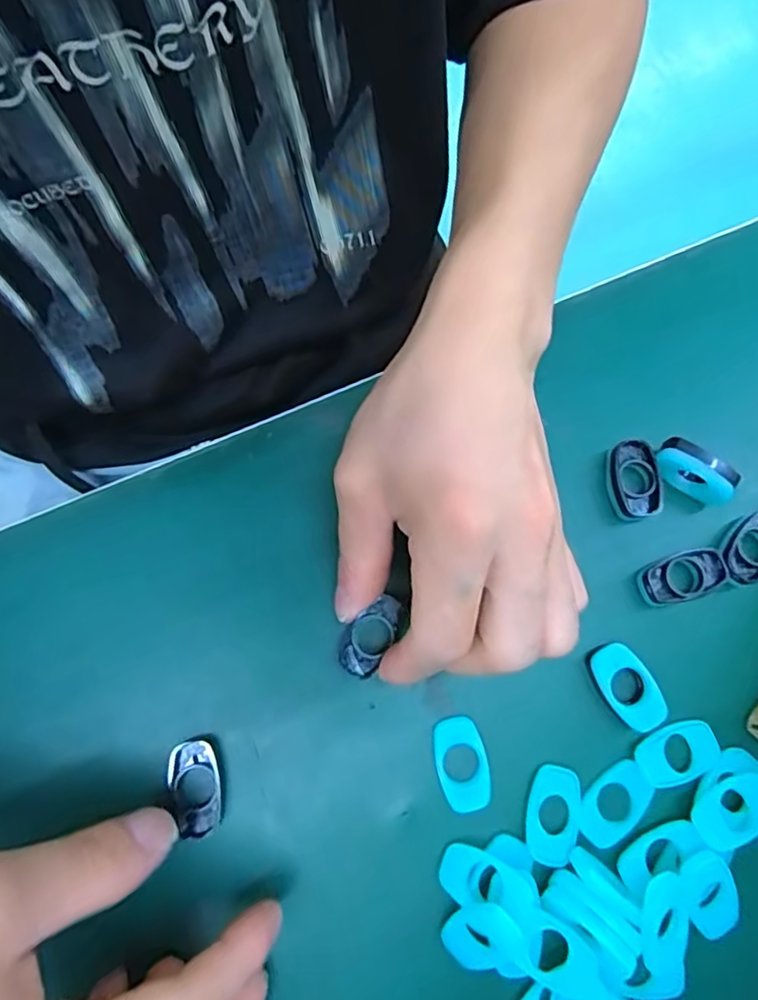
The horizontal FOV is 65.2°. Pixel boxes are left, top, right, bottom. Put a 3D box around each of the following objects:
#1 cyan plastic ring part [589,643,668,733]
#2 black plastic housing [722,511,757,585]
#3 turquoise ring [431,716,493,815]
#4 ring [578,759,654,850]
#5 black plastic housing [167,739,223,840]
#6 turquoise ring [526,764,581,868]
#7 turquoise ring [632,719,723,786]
[{"bbox_3d":[0.094,0.072,0.227,0.018,0.010,0.033,-26,78,-8],"label":"cyan plastic ring part"},{"bbox_3d":[0.152,0.019,0.240,0.018,0.005,0.033,41,78,8],"label":"black plastic housing"},{"bbox_3d":[0.031,0.098,0.220,0.018,0.004,0.033,-13,77,-5],"label":"turquoise ring"},{"bbox_3d":[0.087,0.113,0.219,0.031,0.004,0.020,-36,80,-10],"label":"ring"},{"bbox_3d":[-0.066,0.104,0.214,0.018,0.006,0.032,-9,72,0],"label":"black plastic housing"},{"bbox_3d":[0.064,0.114,0.215,0.019,0.004,0.032,10,76,0],"label":"turquoise ring"},{"bbox_3d":[0.112,0.094,0.221,0.032,0.005,0.021,-13,77,-5],"label":"turquoise ring"}]

